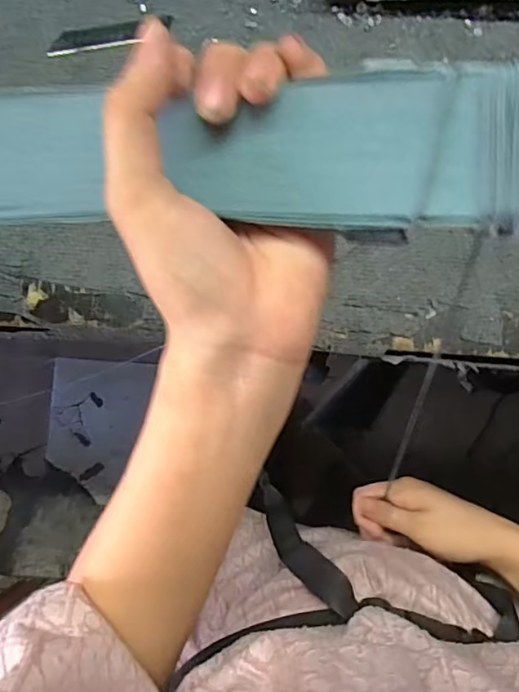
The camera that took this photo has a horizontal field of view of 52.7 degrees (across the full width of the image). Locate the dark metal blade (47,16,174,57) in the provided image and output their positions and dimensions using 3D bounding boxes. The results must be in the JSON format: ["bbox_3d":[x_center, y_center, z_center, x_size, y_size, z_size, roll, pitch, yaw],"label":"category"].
[{"bbox_3d":[-0.124,-0.260,0.440,0.104,0.012,0.022,-9,90,2],"label":"dark metal blade"}]

